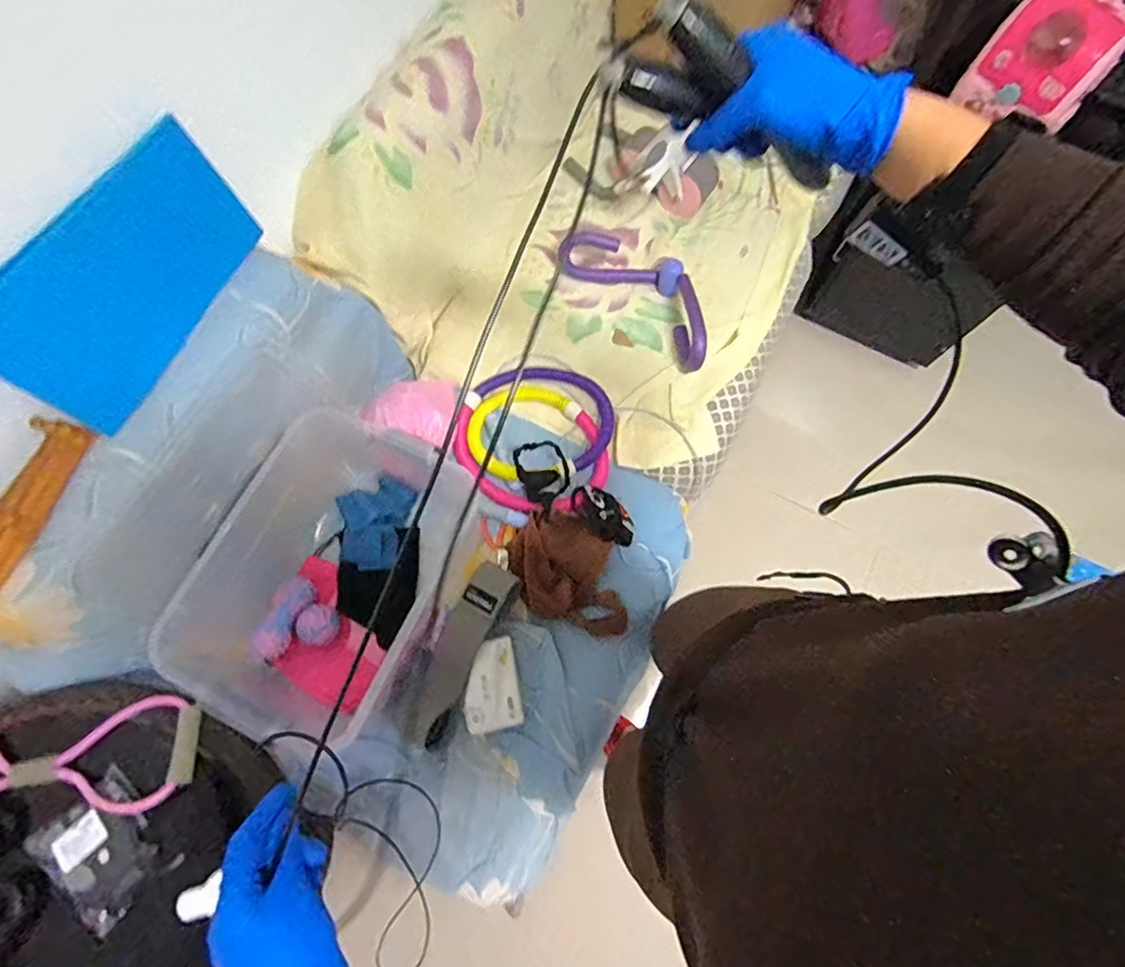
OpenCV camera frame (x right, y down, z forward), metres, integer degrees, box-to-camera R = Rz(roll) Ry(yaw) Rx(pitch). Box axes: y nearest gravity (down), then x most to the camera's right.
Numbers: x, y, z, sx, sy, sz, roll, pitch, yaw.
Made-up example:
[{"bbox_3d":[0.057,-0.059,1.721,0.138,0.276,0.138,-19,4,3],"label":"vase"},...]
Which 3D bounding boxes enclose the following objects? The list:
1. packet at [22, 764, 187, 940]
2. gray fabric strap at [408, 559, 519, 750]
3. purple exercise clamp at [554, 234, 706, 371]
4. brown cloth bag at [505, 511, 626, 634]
[{"bbox_3d":[-0.580,0.464,0.729,0.157,0.025,0.125,41,76,11],"label":"packet"},{"bbox_3d":[-0.178,0.293,1.017,0.087,0.065,0.318,23,73,6],"label":"gray fabric strap"},{"bbox_3d":[0.195,-0.434,1.276,0.173,0.080,0.400,-43,78,-13],"label":"purple exercise clamp"},{"bbox_3d":[0.019,0.169,1.058,0.255,0.049,0.182,32,75,9],"label":"brown cloth bag"}]

